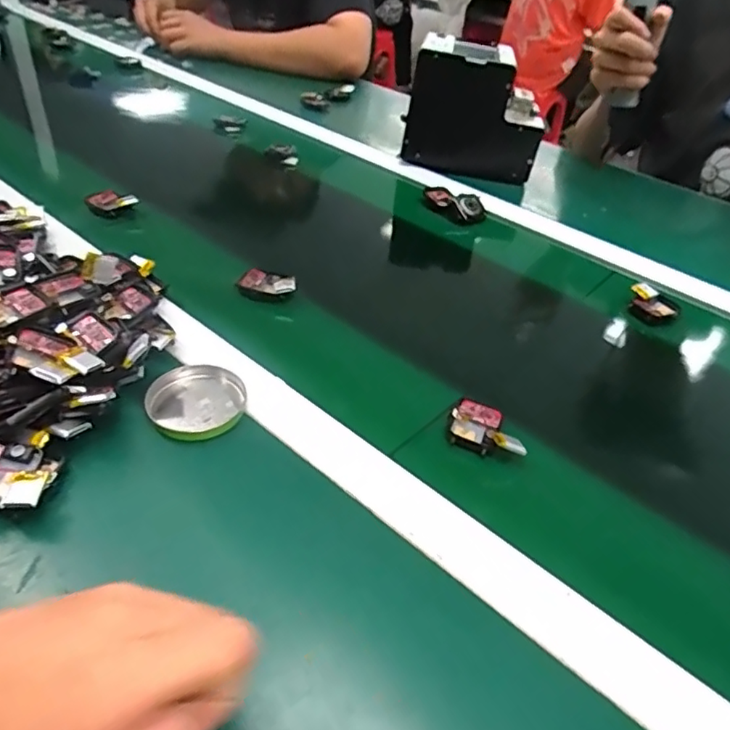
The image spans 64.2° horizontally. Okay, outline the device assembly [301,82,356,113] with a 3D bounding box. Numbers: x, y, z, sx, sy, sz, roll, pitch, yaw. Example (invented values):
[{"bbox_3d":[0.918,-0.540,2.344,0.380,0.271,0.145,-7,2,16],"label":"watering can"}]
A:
[{"bbox_3d":[-0.067,-0.461,1.005,0.030,0.031,0.136,26,44,20],"label":"device assembly"}]

